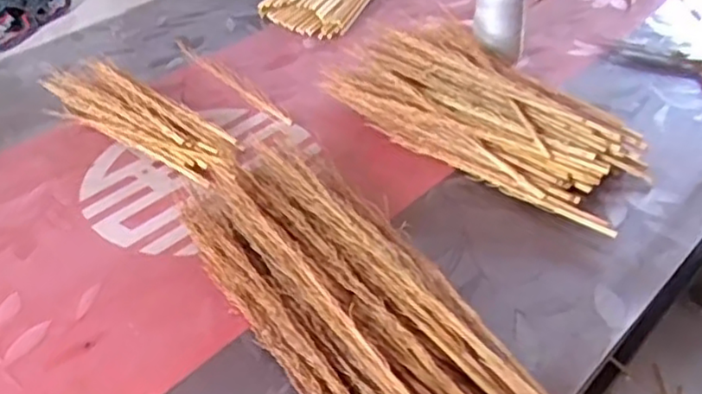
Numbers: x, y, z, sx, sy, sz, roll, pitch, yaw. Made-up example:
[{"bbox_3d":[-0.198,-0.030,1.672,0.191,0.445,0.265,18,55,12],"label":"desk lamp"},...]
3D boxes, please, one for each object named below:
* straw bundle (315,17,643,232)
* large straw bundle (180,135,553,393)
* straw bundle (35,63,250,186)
[{"bbox_3d":[0.113,-0.081,0.575,0.283,0.058,0.121,29,49,33],"label":"straw bundle"},{"bbox_3d":[-0.002,0.060,0.423,0.116,0.033,0.318,-24,44,-24],"label":"large straw bundle"},{"bbox_3d":[-0.193,-0.073,0.609,0.233,0.030,0.070,27,48,32],"label":"straw bundle"}]

